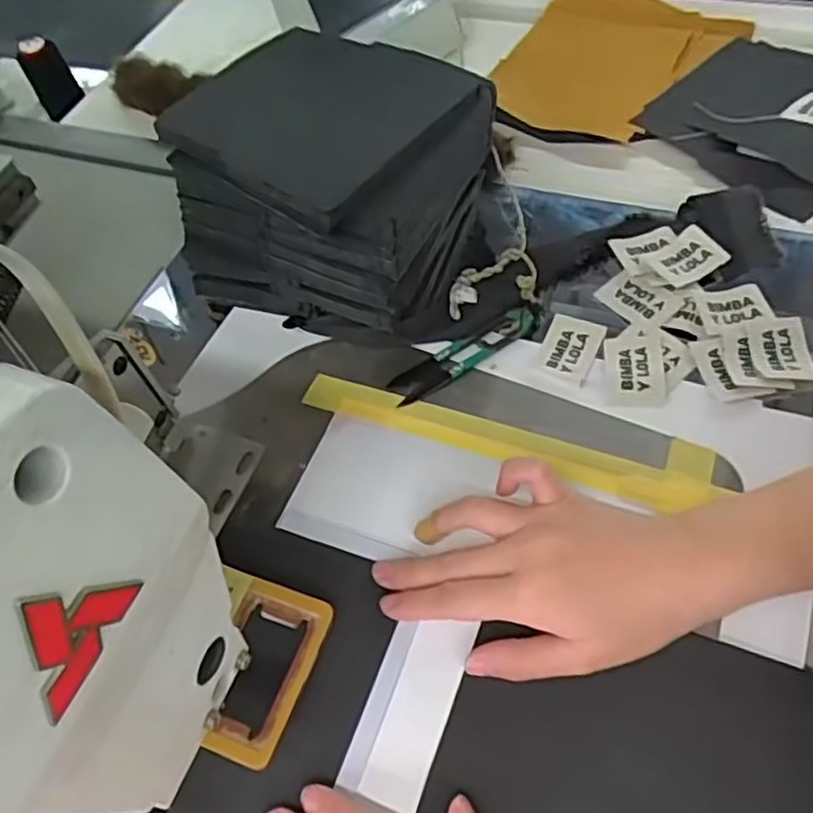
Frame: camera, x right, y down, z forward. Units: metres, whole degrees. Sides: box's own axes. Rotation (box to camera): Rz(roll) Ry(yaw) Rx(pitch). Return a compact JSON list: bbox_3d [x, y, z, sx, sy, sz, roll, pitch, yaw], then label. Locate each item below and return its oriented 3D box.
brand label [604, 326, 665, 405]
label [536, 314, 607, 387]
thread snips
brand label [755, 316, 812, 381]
[{"bbox_3d":[0.138,-0.026,0.438,0.034,0.004,0.054,1,62,10],"label":"brand label"},{"bbox_3d":[0.103,-0.037,0.455,0.033,0.004,0.045,18,71,24],"label":"label"},{"bbox_3d":[0.037,-0.035,0.456,0.103,0.010,0.023,-29,57,-12],"label":"thread snips"},{"bbox_3d":[0.227,-0.035,0.433,0.030,0.004,0.046,-7,64,7],"label":"brand label"}]

